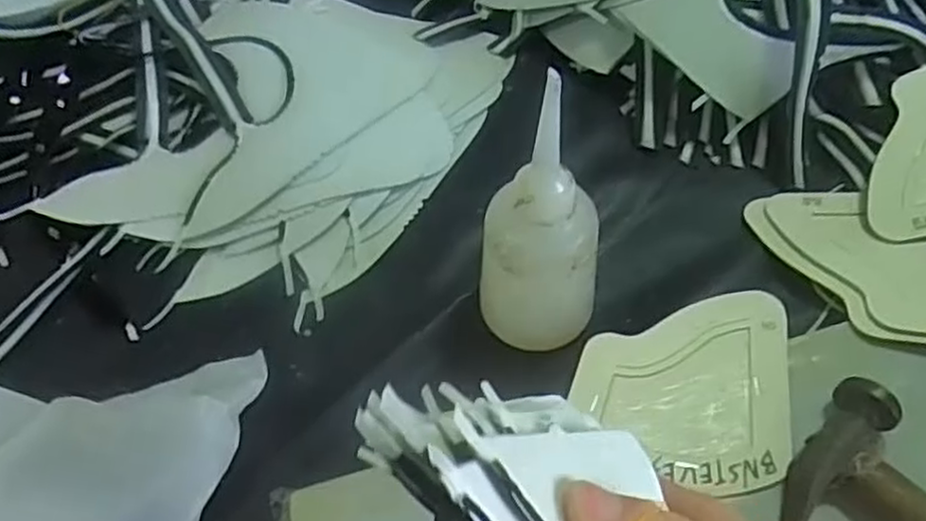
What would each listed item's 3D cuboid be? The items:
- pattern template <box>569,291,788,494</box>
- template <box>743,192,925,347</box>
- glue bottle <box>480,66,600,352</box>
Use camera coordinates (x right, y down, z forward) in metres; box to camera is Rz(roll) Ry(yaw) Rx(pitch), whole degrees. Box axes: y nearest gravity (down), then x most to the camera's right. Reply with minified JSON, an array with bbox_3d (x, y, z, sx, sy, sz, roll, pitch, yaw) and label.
[{"bbox_3d":[0.116,0.062,0.396,0.106,0.004,0.112,9,57,8],"label":"pattern template"},{"bbox_3d":[0.239,0.002,0.432,0.137,0.007,0.102,9,50,17],"label":"template"},{"bbox_3d":[0.040,-0.007,0.372,0.060,0.155,0.063,13,60,9],"label":"glue bottle"}]

